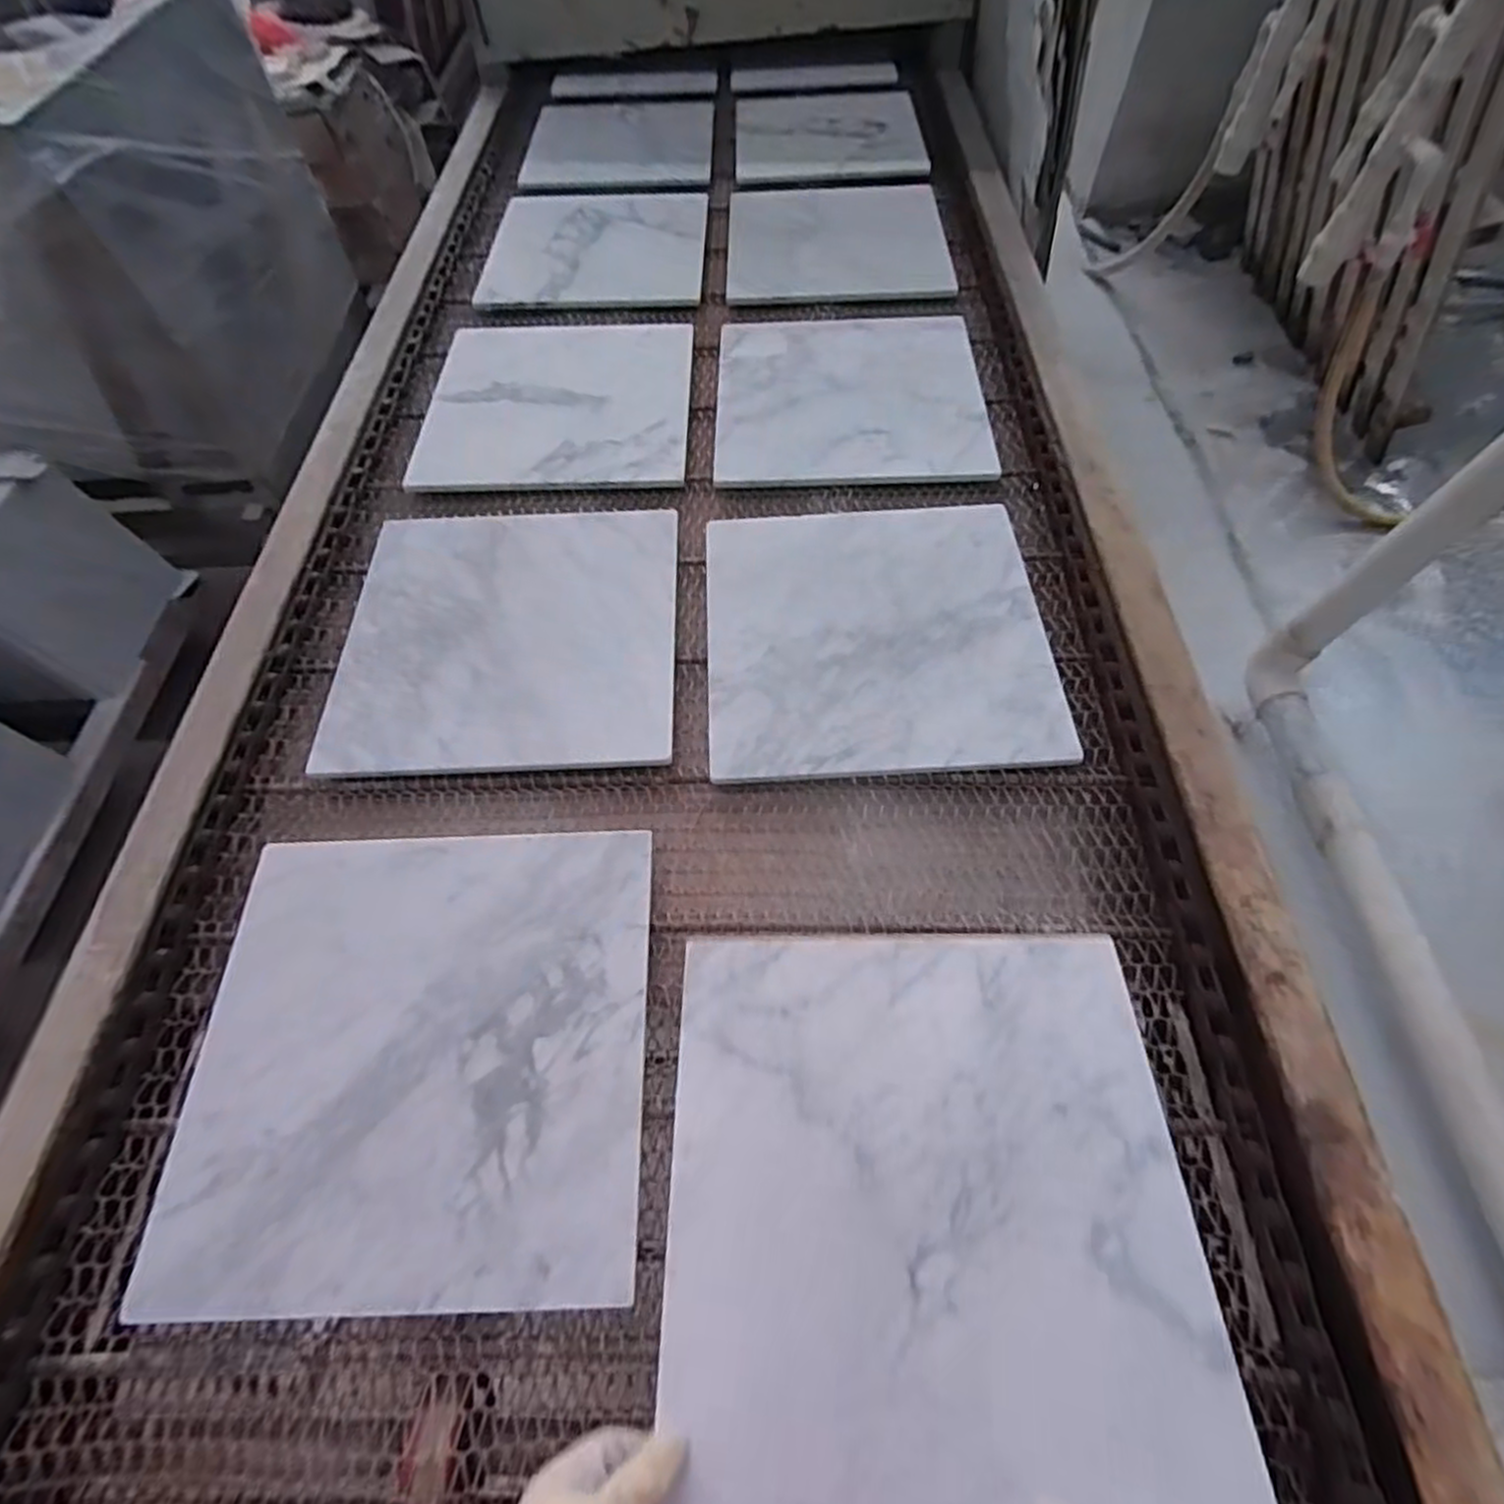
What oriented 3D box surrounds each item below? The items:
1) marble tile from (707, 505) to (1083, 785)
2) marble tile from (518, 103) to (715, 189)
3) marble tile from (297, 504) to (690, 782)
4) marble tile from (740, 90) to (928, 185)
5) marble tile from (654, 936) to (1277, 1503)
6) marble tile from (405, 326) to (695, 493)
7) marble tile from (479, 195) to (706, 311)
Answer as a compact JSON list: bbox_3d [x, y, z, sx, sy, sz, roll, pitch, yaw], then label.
[{"bbox_3d":[0.112,-0.111,0.700,0.298,0.020,0.294,-2,60,-1],"label":"marble tile"},{"bbox_3d":[-0.215,-1.008,1.268,0.299,0.012,0.328,0,60,0],"label":"marble tile"},{"bbox_3d":[-0.224,-0.116,0.716,0.302,0.015,0.306,-2,60,-1],"label":"marble tile"},{"bbox_3d":[0.124,-1.025,1.266,0.296,0.016,0.330,-1,60,0],"label":"marble tile"},{"bbox_3d":[0.103,0.255,0.458,0.297,0.008,0.298,-1,53,3],"label":"marble tile"},{"bbox_3d":[-0.225,-0.416,0.898,0.299,0.010,0.301,0,60,0],"label":"marble tile"},{"bbox_3d":[-0.219,-0.717,1.086,0.301,0.006,0.291,2,60,1],"label":"marble tile"}]

